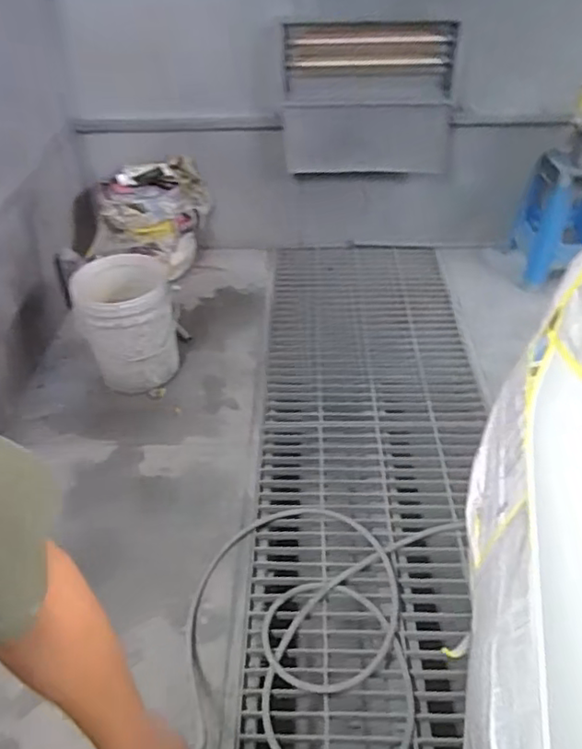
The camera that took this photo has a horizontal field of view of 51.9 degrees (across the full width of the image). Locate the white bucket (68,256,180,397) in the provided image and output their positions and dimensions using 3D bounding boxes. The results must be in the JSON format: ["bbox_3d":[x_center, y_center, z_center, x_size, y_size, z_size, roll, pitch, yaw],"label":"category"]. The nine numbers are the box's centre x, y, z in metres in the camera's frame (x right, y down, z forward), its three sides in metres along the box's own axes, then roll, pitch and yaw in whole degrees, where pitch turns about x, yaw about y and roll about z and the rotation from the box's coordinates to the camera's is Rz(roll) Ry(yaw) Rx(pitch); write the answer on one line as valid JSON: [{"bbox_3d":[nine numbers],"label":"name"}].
[{"bbox_3d":[-0.513,-0.147,1.883,0.272,0.388,0.268,-1,41,1],"label":"white bucket"}]

